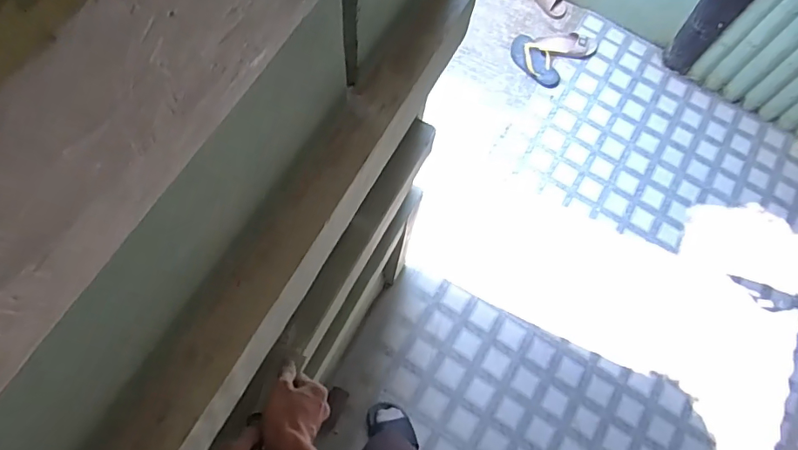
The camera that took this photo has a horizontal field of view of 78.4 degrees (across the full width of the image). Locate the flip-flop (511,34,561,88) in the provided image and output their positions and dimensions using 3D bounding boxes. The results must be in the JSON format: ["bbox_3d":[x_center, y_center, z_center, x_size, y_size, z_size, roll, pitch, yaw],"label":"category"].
[{"bbox_3d":[0.501,-0.601,1.781,0.113,0.030,0.226,-40,77,-12],"label":"flip-flop"}]

